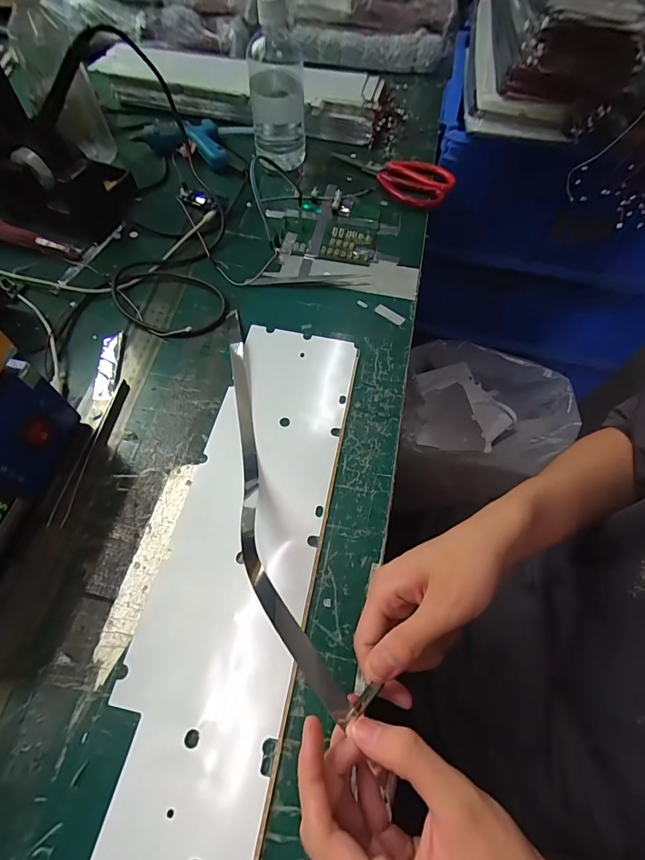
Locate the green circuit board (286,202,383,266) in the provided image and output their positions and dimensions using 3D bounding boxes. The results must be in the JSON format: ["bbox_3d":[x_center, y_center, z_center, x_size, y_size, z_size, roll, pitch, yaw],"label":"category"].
[{"bbox_3d":[0.014,-0.263,0.514,0.115,0.007,0.120,10,62,3],"label":"green circuit board"}]

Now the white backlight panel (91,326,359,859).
[{"bbox_3d":[-0.059,0.082,0.327,0.117,0.005,0.420,11,62,3],"label":"white backlight panel"}]

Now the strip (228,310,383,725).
[{"bbox_3d":[-0.045,0.023,0.337,0.061,0.046,0.369,-11,49,-8],"label":"strip"}]

